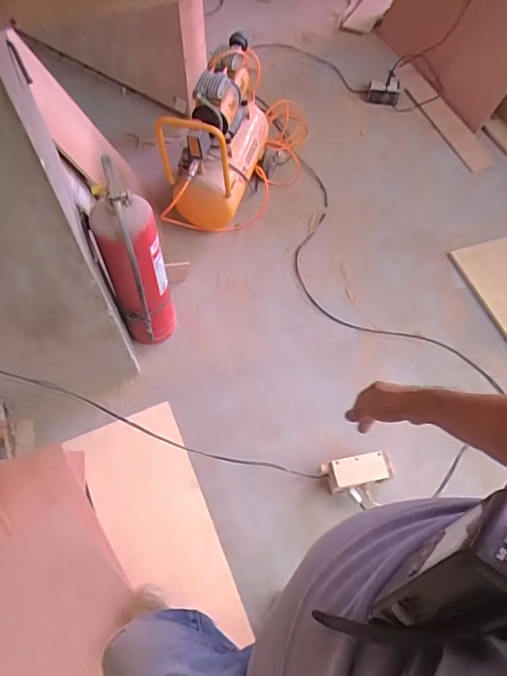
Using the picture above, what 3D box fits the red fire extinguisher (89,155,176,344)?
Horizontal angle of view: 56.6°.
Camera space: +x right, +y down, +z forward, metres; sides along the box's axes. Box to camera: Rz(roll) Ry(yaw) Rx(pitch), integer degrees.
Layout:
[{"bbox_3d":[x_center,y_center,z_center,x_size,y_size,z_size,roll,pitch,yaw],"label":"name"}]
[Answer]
[{"bbox_3d":[-0.325,-0.183,1.336,0.133,0.564,0.172,15,60,9],"label":"red fire extinguisher"}]

